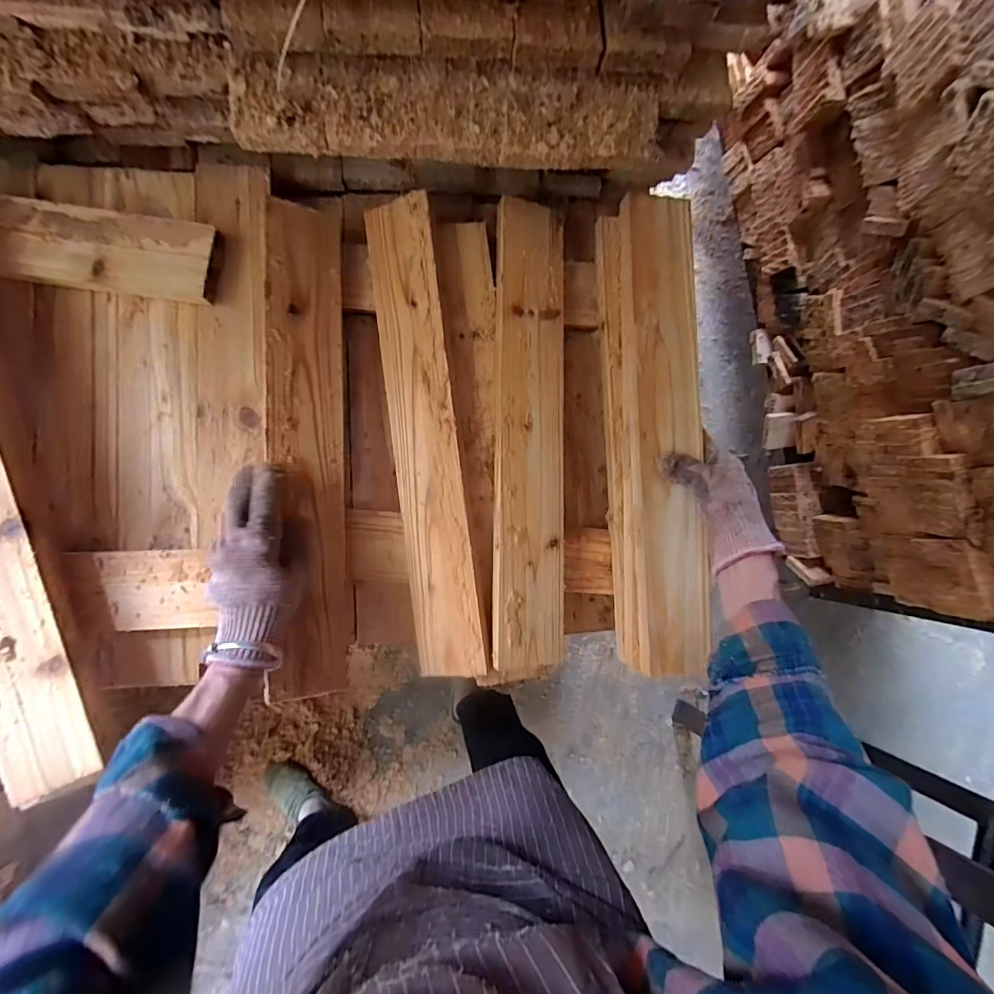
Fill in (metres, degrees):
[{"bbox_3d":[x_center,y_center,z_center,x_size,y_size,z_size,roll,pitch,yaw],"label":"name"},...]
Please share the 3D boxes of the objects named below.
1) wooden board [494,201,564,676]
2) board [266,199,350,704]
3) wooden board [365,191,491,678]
[{"bbox_3d":[0.034,-0.071,0.472,0.075,0.023,0.474,1,87,-7],"label":"wooden board"},{"bbox_3d":[-0.186,-0.047,0.461,0.075,0.016,0.473,0,88,-28],"label":"board"},{"bbox_3d":[-0.072,-0.060,0.460,0.065,0.023,0.471,-7,88,-7],"label":"wooden board"}]

